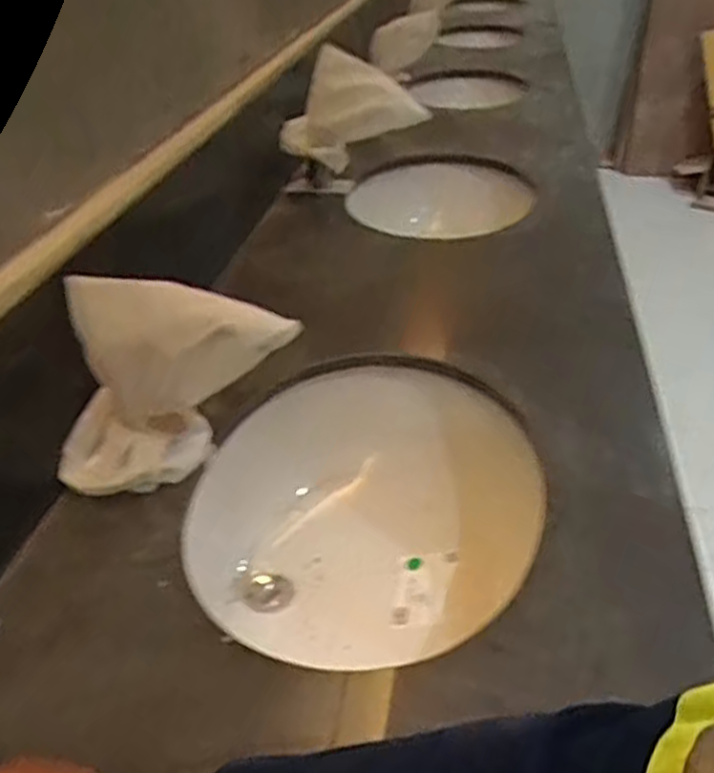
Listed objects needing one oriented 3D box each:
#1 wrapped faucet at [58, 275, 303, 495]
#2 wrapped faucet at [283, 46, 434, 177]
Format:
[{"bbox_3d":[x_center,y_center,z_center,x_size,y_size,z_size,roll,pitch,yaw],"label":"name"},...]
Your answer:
[{"bbox_3d":[-0.166,0.003,0.698,0.216,0.184,0.087,2,36,-1],"label":"wrapped faucet"},{"bbox_3d":[-0.004,-0.458,1.285,0.241,0.179,0.059,7,35,14],"label":"wrapped faucet"}]

